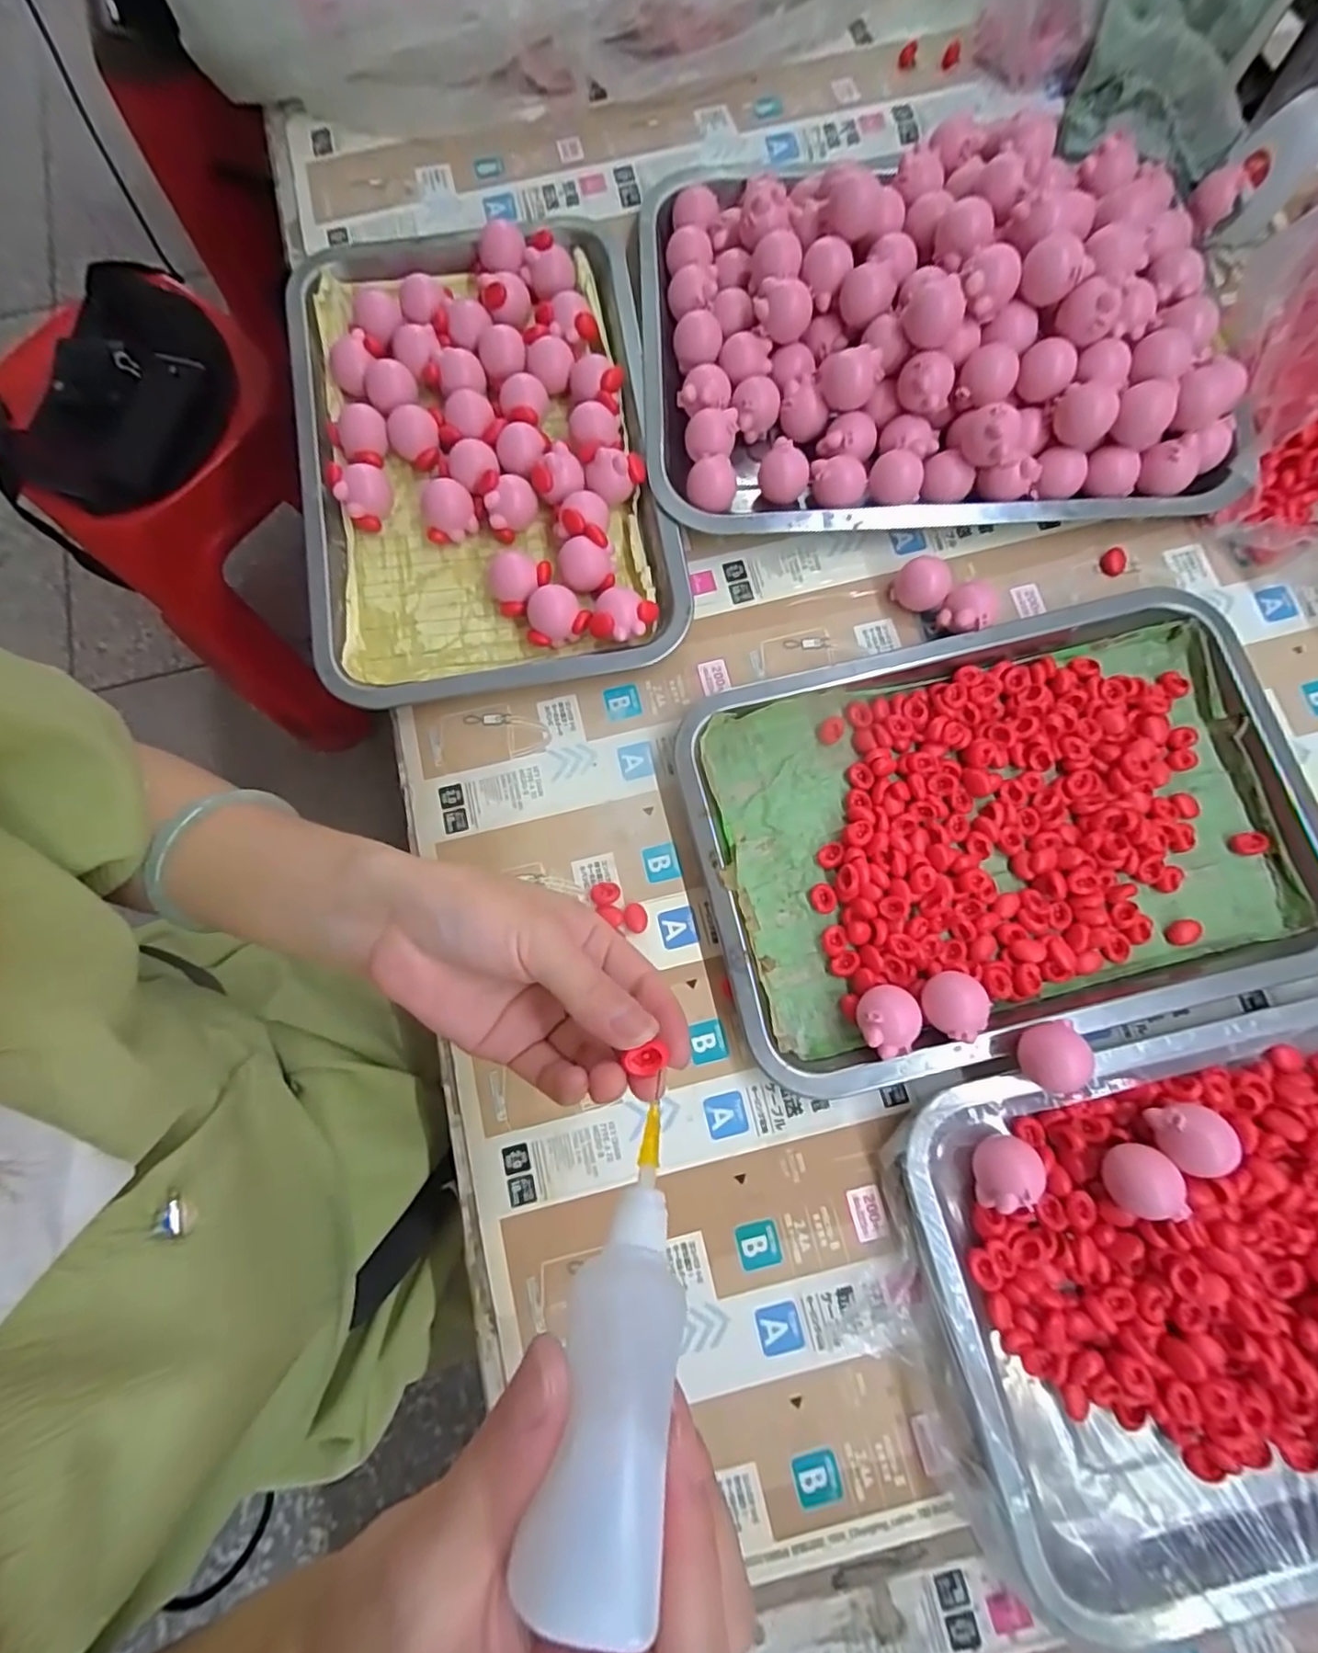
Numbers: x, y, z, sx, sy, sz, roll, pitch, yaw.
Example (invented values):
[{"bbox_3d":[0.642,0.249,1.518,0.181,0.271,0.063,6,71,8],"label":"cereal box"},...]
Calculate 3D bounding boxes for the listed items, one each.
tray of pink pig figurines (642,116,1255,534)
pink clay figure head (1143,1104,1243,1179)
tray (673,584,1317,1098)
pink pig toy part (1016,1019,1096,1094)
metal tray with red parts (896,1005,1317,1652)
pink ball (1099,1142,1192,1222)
[{"bbox_3d":[0.156,-0.296,0.354,0.320,0.051,0.247,-3,80,1],"label":"tray of pink pig figurines"},{"bbox_3d":[0.235,0.139,0.283,0.027,0.023,0.028,0,80,1],"label":"pink clay figure head"},{"bbox_3d":[0.185,-0.003,0.327,0.324,0.027,0.207,-14,80,-1],"label":"tray"},{"bbox_3d":[0.178,0.104,0.291,0.025,0.029,0.027,-7,80,0],"label":"pink pig toy part"},{"bbox_3d":[0.279,0.196,0.273,0.309,0.032,0.204,-13,80,-1],"label":"metal tray with red parts"},{"bbox_3d":[0.213,0.157,0.284,0.027,0.022,0.029,0,80,1],"label":"pink ball"}]

